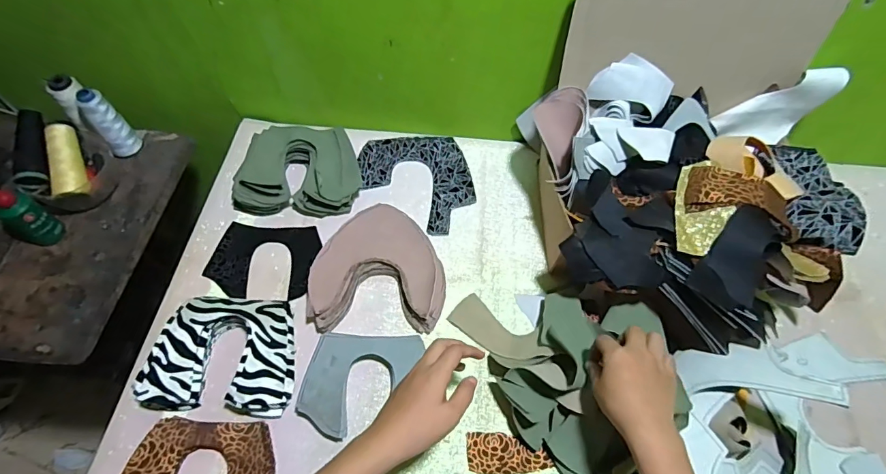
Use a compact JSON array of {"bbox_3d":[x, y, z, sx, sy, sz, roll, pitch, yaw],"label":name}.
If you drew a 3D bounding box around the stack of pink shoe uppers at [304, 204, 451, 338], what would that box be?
[{"bbox_3d":[-0.089,0.041,0.616,0.175,0.032,0.172,-3,60,-2],"label":"stack of pink shoe uppers"}]

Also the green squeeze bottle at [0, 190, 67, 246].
[{"bbox_3d":[-0.572,-0.027,0.604,0.041,0.110,0.049,27,61,13],"label":"green squeeze bottle"}]

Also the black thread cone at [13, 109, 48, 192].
[{"bbox_3d":[-0.583,-0.121,0.631,0.035,0.037,0.116,-7,82,-4],"label":"black thread cone"}]

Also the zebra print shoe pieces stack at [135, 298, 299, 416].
[{"bbox_3d":[-0.260,0.141,0.541,0.161,0.049,0.132,3,60,2],"label":"zebra print shoe pieces stack"}]

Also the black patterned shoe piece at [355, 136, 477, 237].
[{"bbox_3d":[-0.041,-0.085,0.707,0.172,0.007,0.186,-5,63,-4],"label":"black patterned shoe piece"}]

